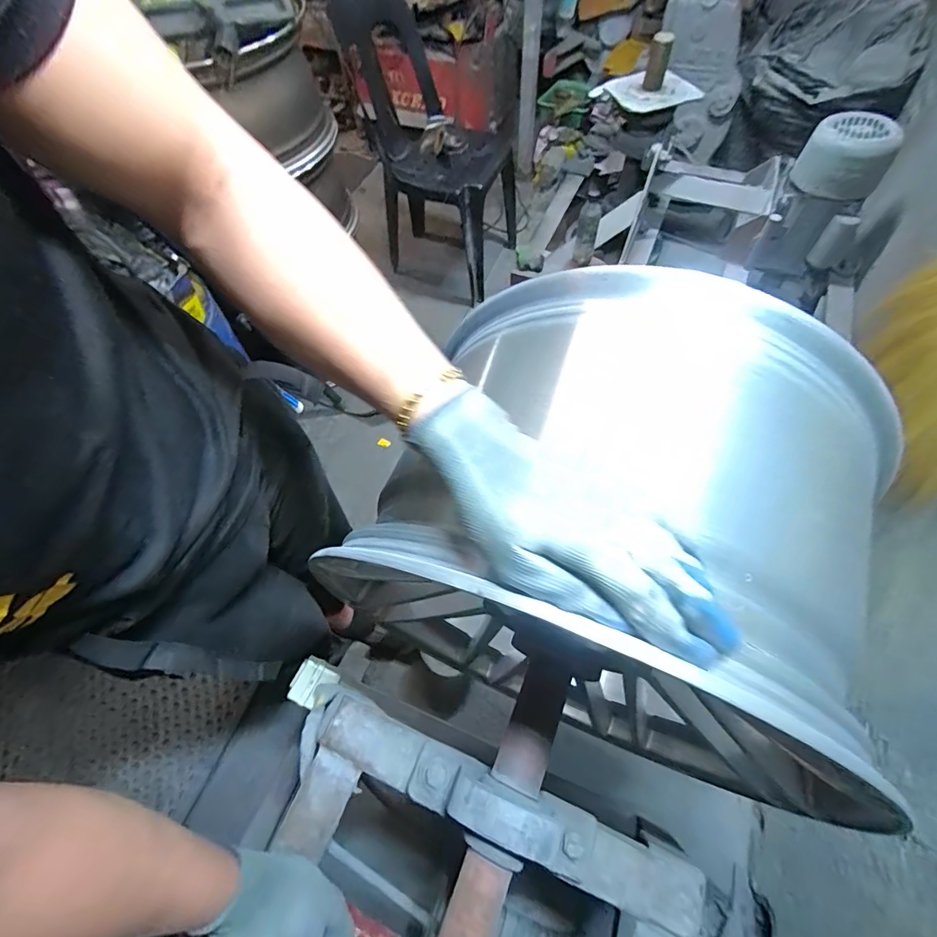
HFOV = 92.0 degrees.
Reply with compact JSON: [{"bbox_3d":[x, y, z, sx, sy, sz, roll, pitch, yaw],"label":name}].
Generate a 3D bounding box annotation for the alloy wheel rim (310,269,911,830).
[{"bbox_3d":[0.151,0.085,0.476,0.399,0.447,0.285,20,64,14],"label":"alloy wheel rim"}]

